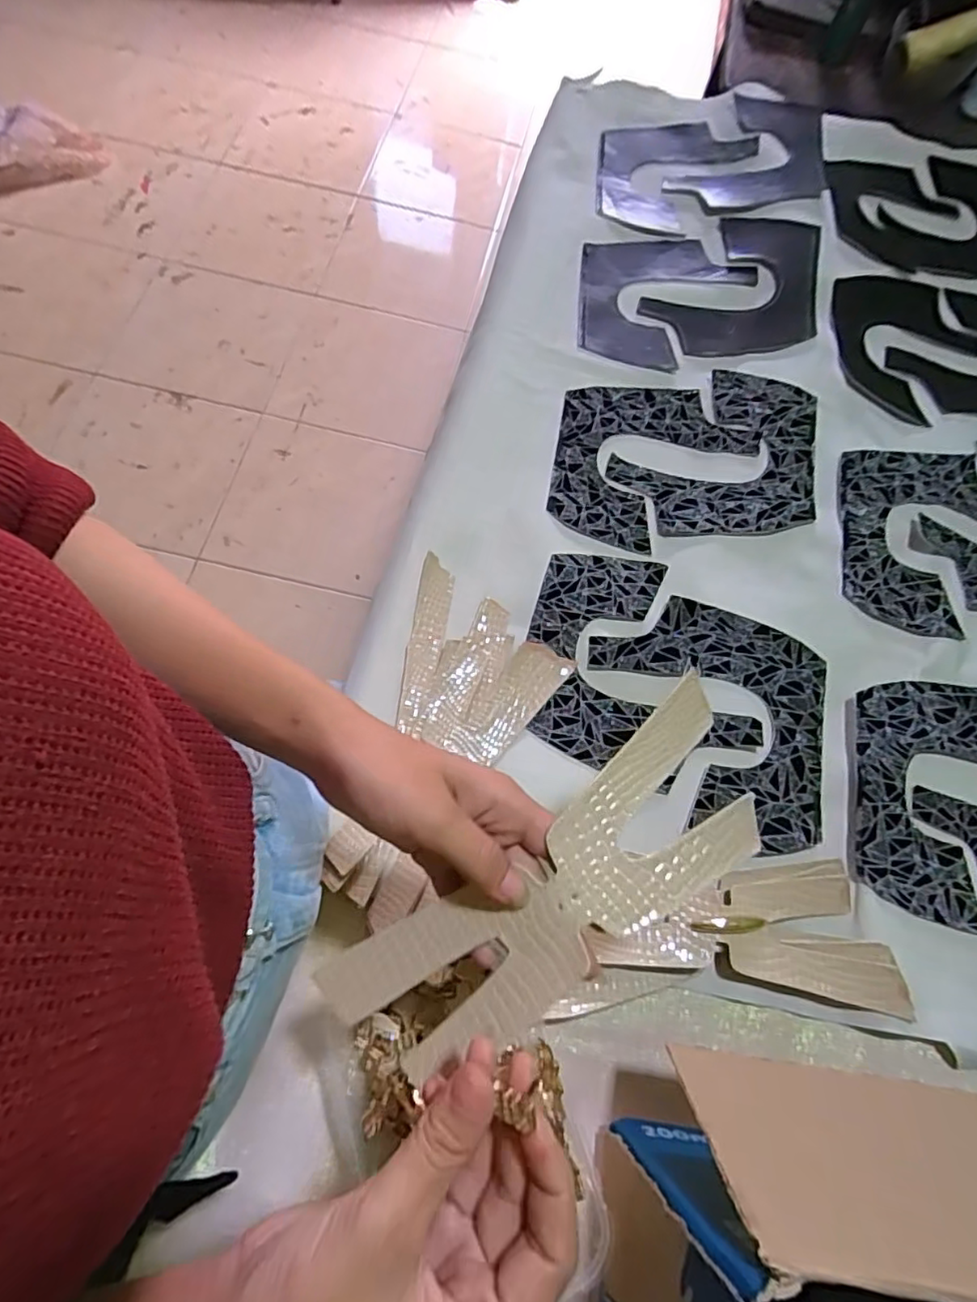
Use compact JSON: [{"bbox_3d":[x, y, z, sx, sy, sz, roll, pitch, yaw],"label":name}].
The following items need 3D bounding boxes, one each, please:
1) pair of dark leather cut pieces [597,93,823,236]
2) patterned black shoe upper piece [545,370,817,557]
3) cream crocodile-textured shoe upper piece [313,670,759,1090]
[{"bbox_3d":[0.249,-0.559,0.694,0.260,0.040,0.185,-10,68,-5],"label":"pair of dark leather cut pieces"},{"bbox_3d":[0.179,-0.176,0.562,0.228,0.012,0.194,9,71,6],"label":"patterned black shoe upper piece"},{"bbox_3d":[0.030,0.109,0.274,0.216,0.026,0.073,-36,72,-3],"label":"cream crocodile-textured shoe upper piece"}]

